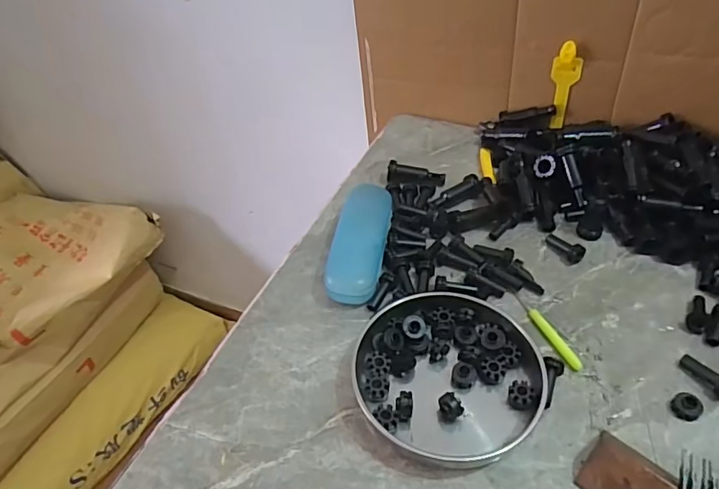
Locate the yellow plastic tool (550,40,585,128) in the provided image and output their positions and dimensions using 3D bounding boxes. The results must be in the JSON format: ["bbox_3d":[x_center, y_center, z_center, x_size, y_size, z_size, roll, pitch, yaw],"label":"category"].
[{"bbox_3d":[0.236,-0.183,0.589,0.032,0.103,0.019,13,44,16],"label":"yellow plastic tool"}]

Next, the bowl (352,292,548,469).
[{"bbox_3d":[0.066,0.097,0.384,0.133,0.029,0.135,-1,42,1],"label":"bowl"}]

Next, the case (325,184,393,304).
[{"bbox_3d":[0.002,-0.004,0.488,0.047,0.036,0.137,5,43,7],"label":"case"}]

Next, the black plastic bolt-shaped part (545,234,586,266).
[{"bbox_3d":[0.198,0.000,0.492,0.020,0.015,0.040,-24,47,-23],"label":"black plastic bolt-shaped part"}]

